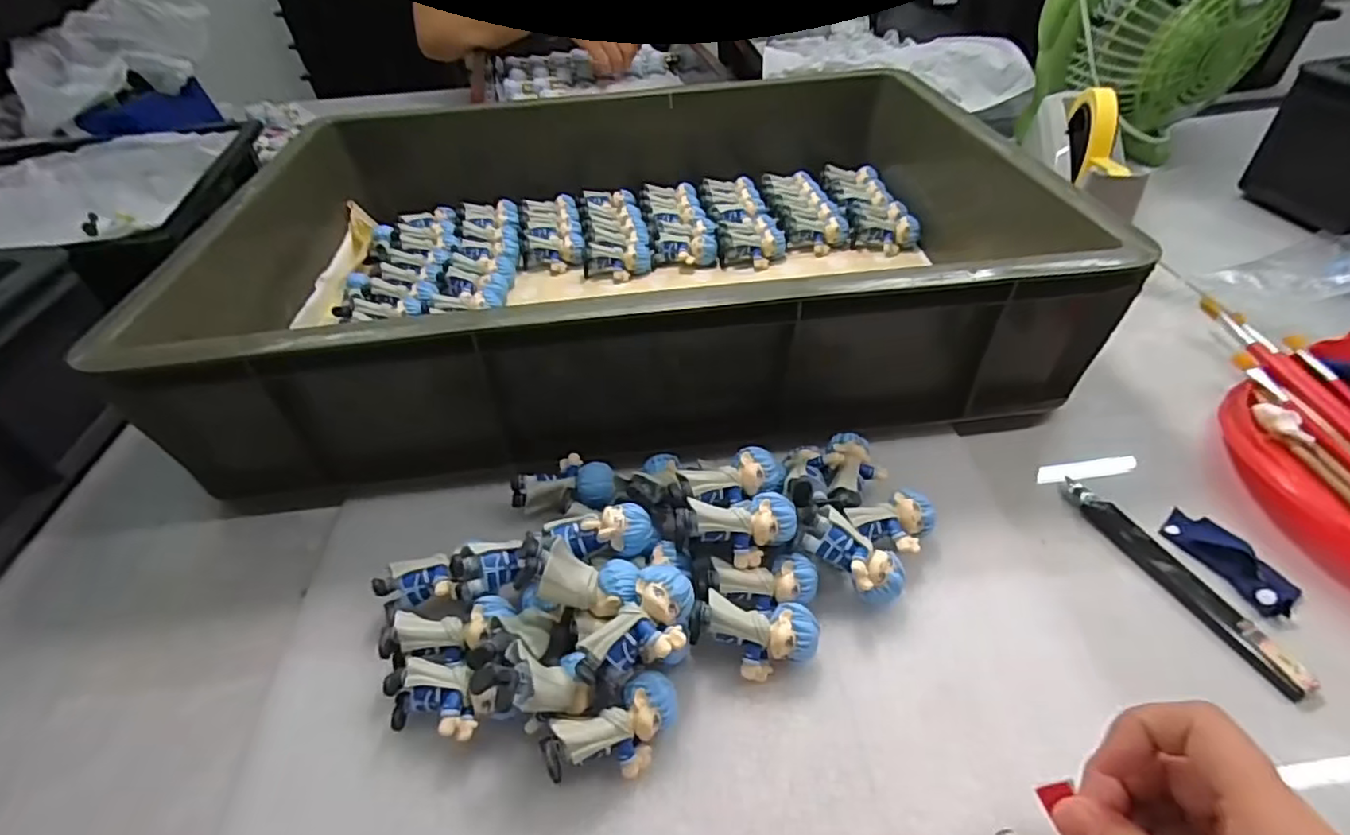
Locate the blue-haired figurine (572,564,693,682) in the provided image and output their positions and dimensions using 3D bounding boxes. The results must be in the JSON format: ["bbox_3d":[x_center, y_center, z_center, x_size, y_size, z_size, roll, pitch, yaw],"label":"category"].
[{"bbox_3d":[-0.014,0.097,0.282,0.033,0.020,0.059,26,51,28],"label":"blue-haired figurine"}]

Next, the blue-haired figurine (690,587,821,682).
[{"bbox_3d":[0.038,0.109,0.307,0.061,0.031,0.030,2,45,8],"label":"blue-haired figurine"}]

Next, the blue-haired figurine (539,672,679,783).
[{"bbox_3d":[-0.026,0.141,0.277,0.061,0.032,0.027,-24,48,-18],"label":"blue-haired figurine"}]

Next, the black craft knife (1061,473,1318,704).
[{"bbox_3d":[0.267,0.083,0.336,0.019,0.007,0.139,-19,46,-13],"label":"black craft knife"}]

